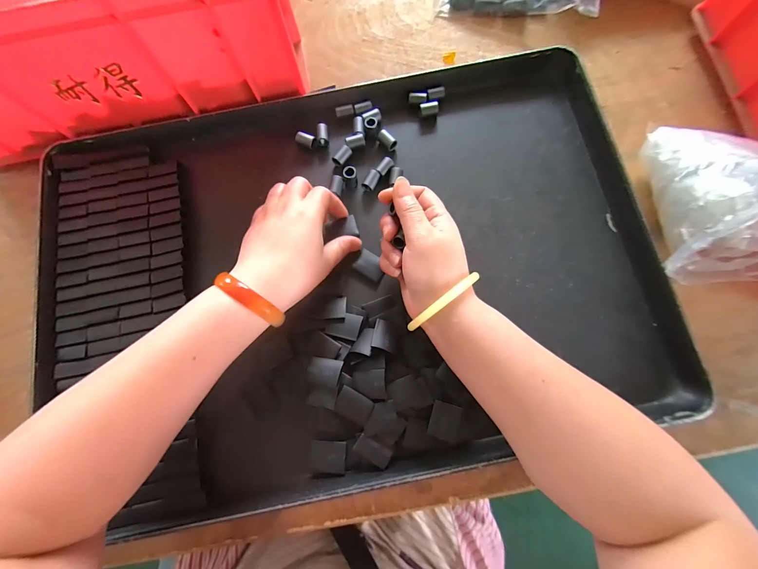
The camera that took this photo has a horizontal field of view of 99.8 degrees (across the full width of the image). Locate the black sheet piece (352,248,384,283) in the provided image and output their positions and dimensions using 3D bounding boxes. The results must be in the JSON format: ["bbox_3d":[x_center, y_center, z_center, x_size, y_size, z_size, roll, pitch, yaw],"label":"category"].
[{"bbox_3d":[-0.009,-0.020,0.326,0.031,0.004,0.024,33,80,8],"label":"black sheet piece"}]

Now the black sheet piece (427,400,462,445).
[{"bbox_3d":[0.060,0.123,0.287,0.027,0.004,0.030,15,77,5],"label":"black sheet piece"}]

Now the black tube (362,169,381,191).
[{"bbox_3d":[-0.008,-0.110,0.342,0.013,0.013,0.022,29,80,7],"label":"black tube"}]

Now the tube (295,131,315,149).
[{"bbox_3d":[-0.082,-0.160,0.355,0.022,0.013,0.013,24,79,7],"label":"tube"}]

